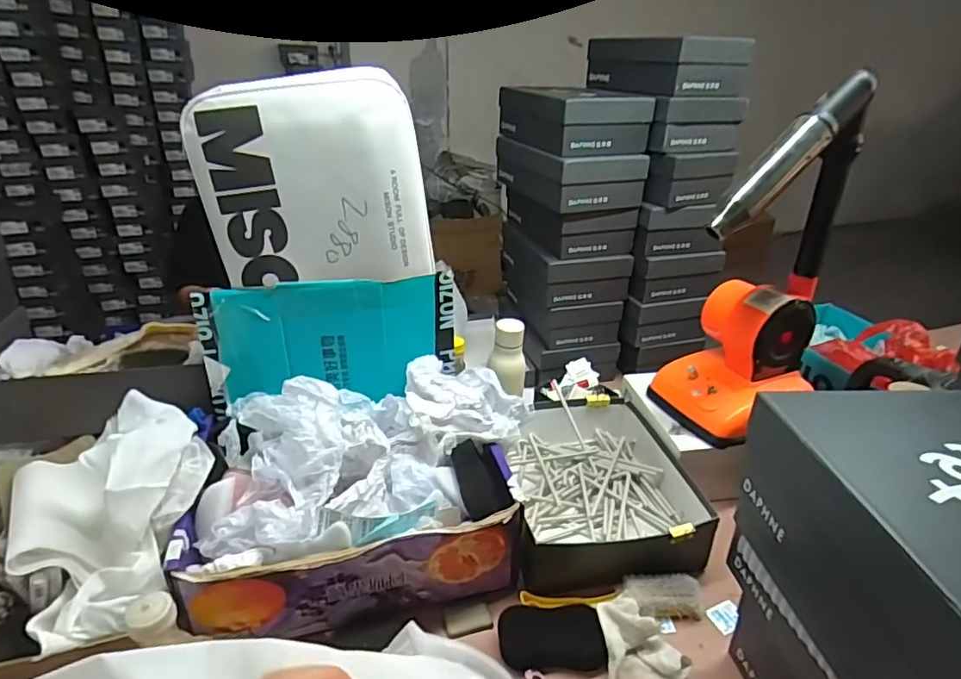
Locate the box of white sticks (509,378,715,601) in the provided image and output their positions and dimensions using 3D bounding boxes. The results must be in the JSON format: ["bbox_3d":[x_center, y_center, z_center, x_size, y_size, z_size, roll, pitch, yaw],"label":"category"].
[{"bbox_3d":[0.172,0.213,0.889,0.261,0.093,0.351,0,27,-3],"label":"box of white sticks"}]

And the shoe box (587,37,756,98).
[{"bbox_3d":[0.348,-0.526,1.095,0.146,0.089,0.301,-10,30,-21],"label":"shoe box"}]

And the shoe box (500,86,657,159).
[{"bbox_3d":[0.181,-0.419,1.080,0.178,0.095,0.251,-8,29,-18],"label":"shoe box"}]

